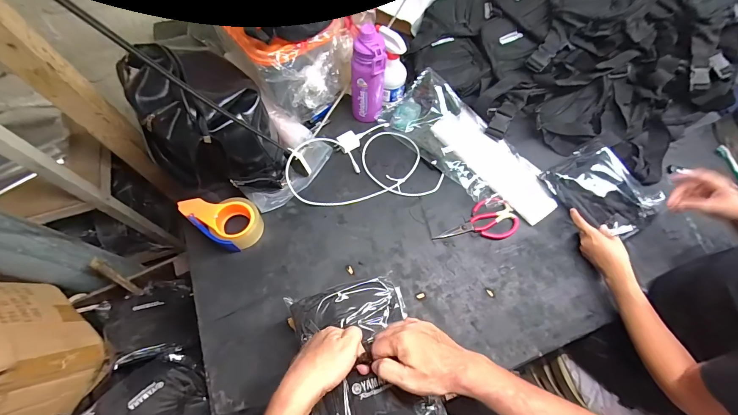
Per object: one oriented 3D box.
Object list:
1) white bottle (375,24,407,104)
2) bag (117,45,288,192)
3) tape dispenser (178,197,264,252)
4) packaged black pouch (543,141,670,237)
[{"bbox_3d":[0.059,-0.346,0.777,0.074,0.157,0.085,-5,65,-3],"label":"white bottle"},{"bbox_3d":[-0.332,-0.162,0.652,0.251,0.242,0.222,-21,67,-10],"label":"bag"},{"bbox_3d":[-0.302,0.021,0.670,0.159,0.046,0.108,39,65,3],"label":"tape dispenser"},{"bbox_3d":[0.534,-0.043,0.722,0.164,0.053,0.210,-32,69,-15],"label":"packaged black pouch"}]

